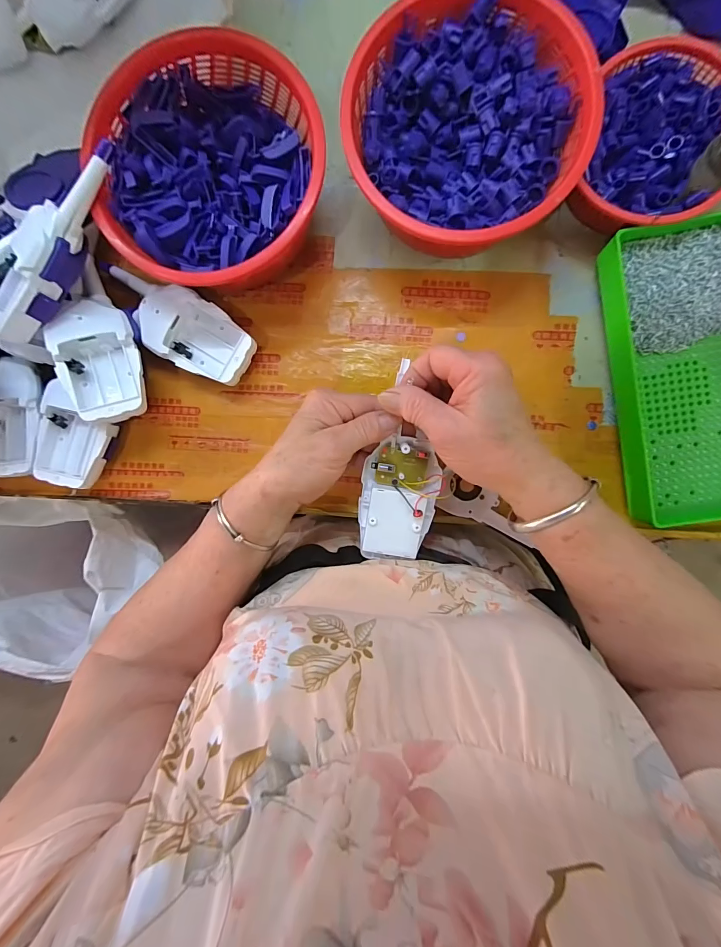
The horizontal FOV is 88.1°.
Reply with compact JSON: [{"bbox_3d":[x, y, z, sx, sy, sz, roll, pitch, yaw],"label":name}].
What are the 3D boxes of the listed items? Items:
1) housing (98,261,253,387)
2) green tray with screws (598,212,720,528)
[{"bbox_3d":[-0.169,-0.136,0.343,0.153,0.033,0.061,28,93,1],"label":"housing"},{"bbox_3d":[0.295,-0.086,0.312,0.147,0.032,0.246,-9,92,3],"label":"green tray with screws"}]

